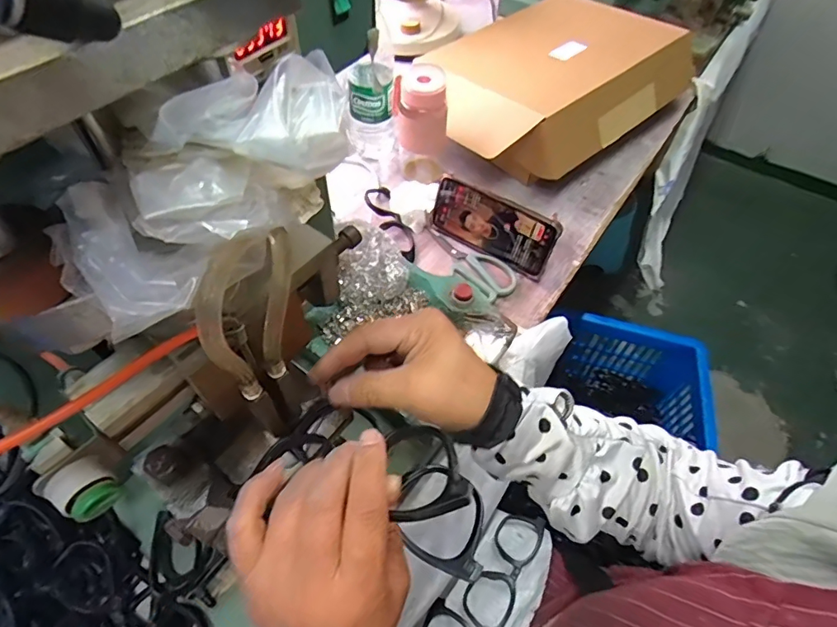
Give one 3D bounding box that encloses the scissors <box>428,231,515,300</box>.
[{"bbox_3d":[0.068,-0.072,0.636,0.057,0.013,0.142,-32,62,-21],"label":"scissors"}]

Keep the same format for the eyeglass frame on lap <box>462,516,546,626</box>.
[{"bbox_3d":[0.090,0.271,0.516,0.047,0.015,0.143,28,46,17],"label":"eyeglass frame on lap"}]

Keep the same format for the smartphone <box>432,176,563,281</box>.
[{"bbox_3d":[0.093,-0.115,0.622,0.168,0.081,0.014,31,44,18],"label":"smartphone"}]

